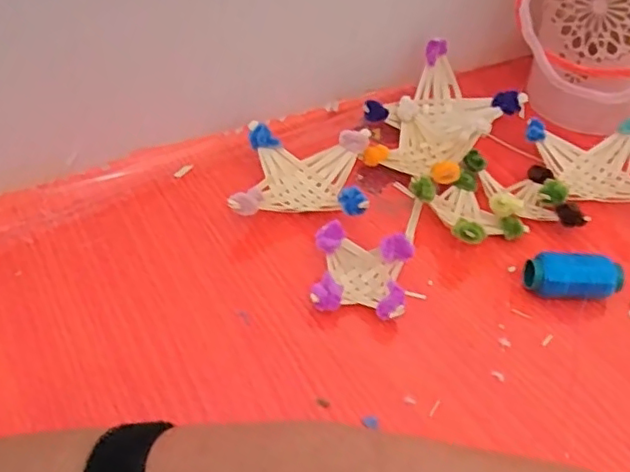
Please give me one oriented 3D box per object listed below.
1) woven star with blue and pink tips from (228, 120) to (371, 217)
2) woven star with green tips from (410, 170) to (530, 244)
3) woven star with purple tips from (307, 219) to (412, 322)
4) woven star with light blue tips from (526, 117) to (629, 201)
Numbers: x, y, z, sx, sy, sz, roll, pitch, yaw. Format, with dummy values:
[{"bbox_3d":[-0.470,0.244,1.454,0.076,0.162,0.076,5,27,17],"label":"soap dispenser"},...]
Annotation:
[{"bbox_3d":[-0.004,-0.036,0.399,0.090,0.033,0.083,6,46,1],"label":"woven star with blue and pink tips"},{"bbox_3d":[0.100,-0.016,0.392,0.058,0.030,0.059,-23,52,-24],"label":"woven star with green tips"},{"bbox_3d":[0.026,0.024,0.347,0.054,0.030,0.049,10,46,6],"label":"woven star with purple tips"},{"bbox_3d":[0.198,-0.050,0.423,0.077,0.036,0.082,5,46,0],"label":"woven star with light blue tips"}]

